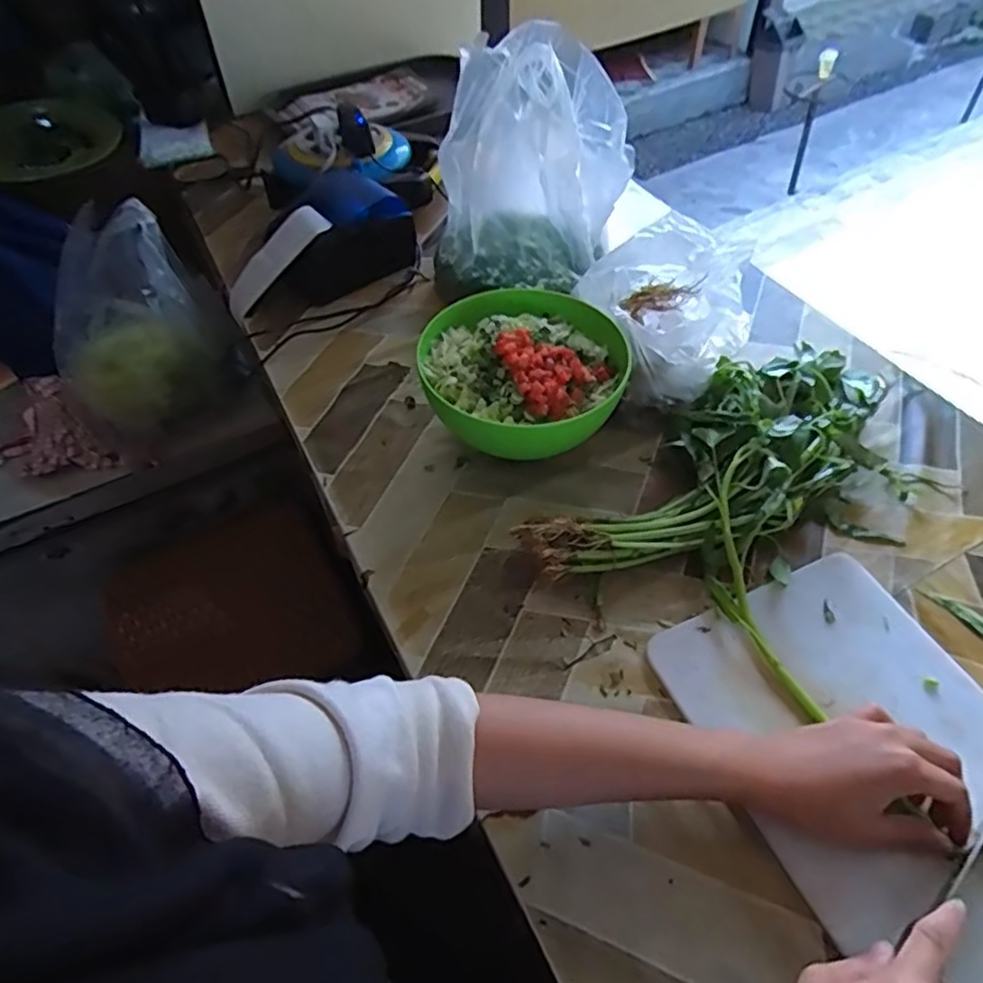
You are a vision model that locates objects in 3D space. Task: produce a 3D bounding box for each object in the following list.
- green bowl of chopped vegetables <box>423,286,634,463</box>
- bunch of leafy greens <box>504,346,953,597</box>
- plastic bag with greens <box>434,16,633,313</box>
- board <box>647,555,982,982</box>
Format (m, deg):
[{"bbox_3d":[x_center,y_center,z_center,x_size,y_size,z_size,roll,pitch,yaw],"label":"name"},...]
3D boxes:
[{"bbox_3d":[0.030,-0.104,0.607,0.178,0.100,0.176,-1,51,1],"label":"green bowl of chopped vegetables"},{"bbox_3d":[0.201,-0.025,0.566,0.377,0.060,0.187,-15,52,-11],"label":"bunch of leafy greens"},{"bbox_3d":[0.037,-0.347,0.694,0.192,0.200,0.147,1,51,2],"label":"plastic bag with greens"},{"bbox_3d":[0.270,0.197,0.418,0.194,0.012,0.324,-20,53,-14],"label":"board"}]

